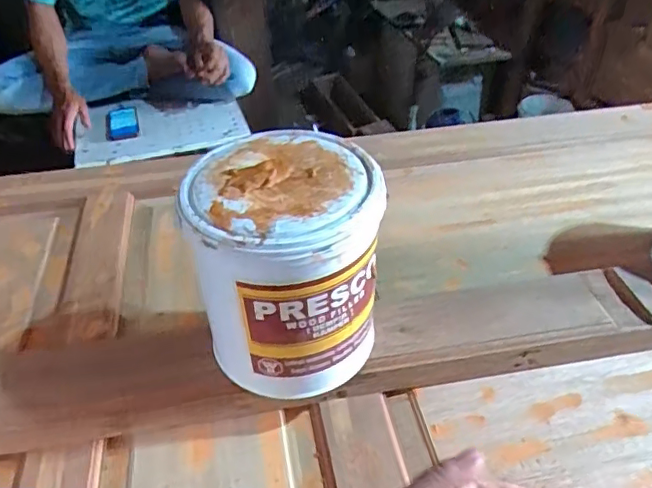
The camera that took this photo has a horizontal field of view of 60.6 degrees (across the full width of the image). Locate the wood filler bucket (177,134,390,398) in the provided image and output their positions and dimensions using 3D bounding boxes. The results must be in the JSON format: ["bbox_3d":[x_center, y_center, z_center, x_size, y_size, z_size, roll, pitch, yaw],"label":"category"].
[{"bbox_3d":[-0.033,0.016,0.557,0.164,0.196,0.171,-2,42,2],"label":"wood filler bucket"}]

